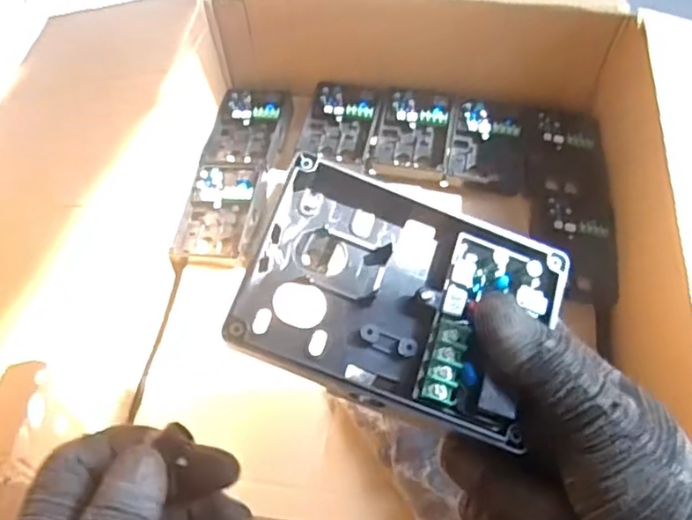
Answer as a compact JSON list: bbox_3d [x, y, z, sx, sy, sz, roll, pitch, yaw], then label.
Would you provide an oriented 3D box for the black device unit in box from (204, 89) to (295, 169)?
[{"bbox_3d":[-0.119,-0.159,0.771,0.087,0.032,0.115,9,59,7],"label":"black device unit in box"}]

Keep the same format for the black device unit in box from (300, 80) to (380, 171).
[{"bbox_3d":[-0.005,-0.167,0.774,0.088,0.032,0.110,10,59,8],"label":"black device unit in box"}]

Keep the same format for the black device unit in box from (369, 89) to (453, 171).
[{"bbox_3d":[0.080,-0.155,0.766,0.089,0.035,0.106,8,59,7],"label":"black device unit in box"}]

